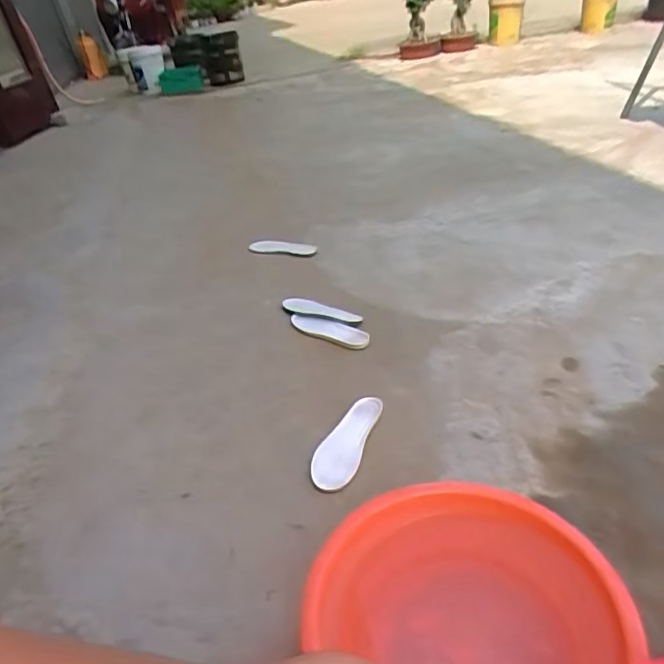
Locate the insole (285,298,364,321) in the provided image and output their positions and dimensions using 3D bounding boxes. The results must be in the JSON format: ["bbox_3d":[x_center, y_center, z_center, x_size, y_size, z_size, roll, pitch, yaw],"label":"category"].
[{"bbox_3d":[-0.024,-0.055,1.412,0.216,0.022,0.041,12,38,27],"label":"insole"}]

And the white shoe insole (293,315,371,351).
[{"bbox_3d":[-0.007,-0.007,1.341,0.220,0.013,0.070,20,42,36],"label":"white shoe insole"}]

